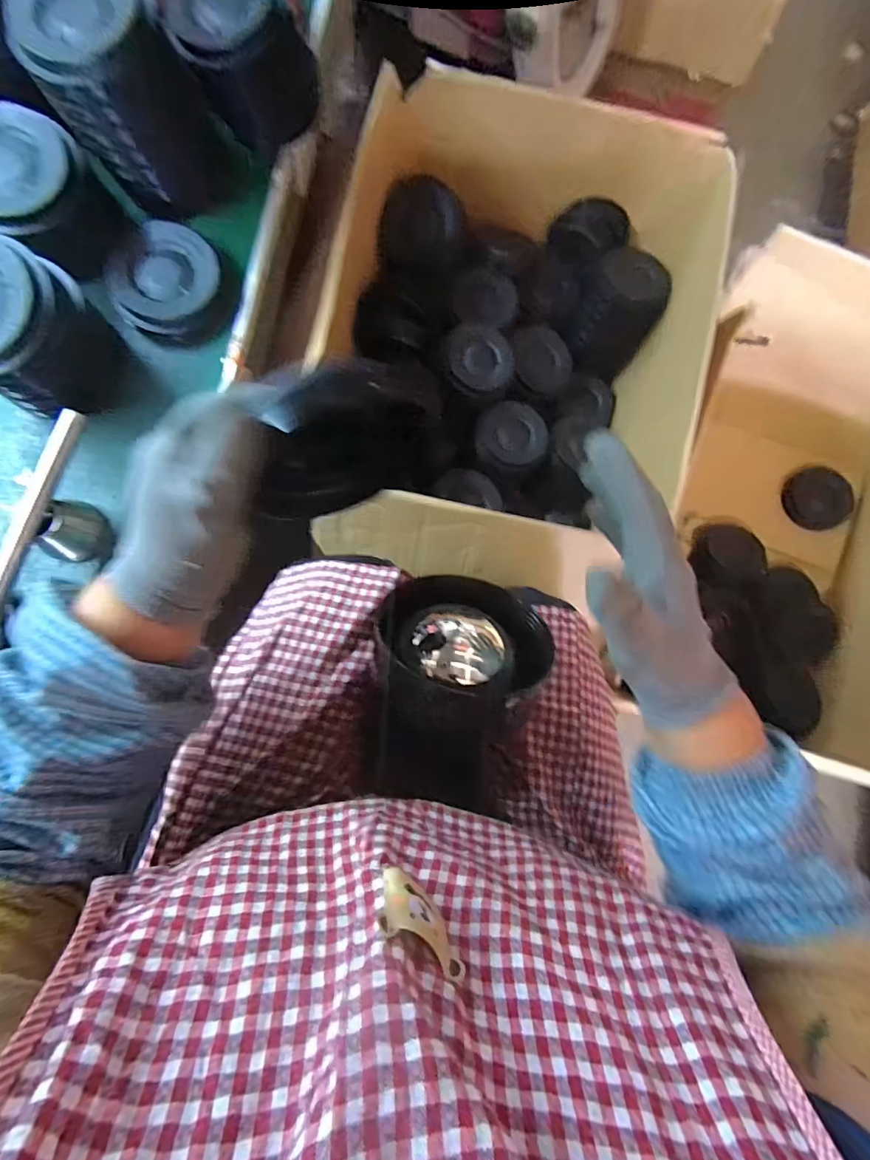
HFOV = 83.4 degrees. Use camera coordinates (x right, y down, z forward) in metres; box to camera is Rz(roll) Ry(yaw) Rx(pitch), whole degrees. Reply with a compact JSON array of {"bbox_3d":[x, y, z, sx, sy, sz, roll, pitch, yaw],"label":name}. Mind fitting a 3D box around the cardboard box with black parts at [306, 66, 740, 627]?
[{"bbox_3d":[0.083,-0.310,0.734,0.525,0.270,0.732,13,82,-4],"label":"cardboard box with black parts"}]

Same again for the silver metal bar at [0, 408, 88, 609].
[{"bbox_3d":[-0.355,-0.057,0.427,0.016,0.017,0.199,17,81,-3],"label":"silver metal bar"}]

